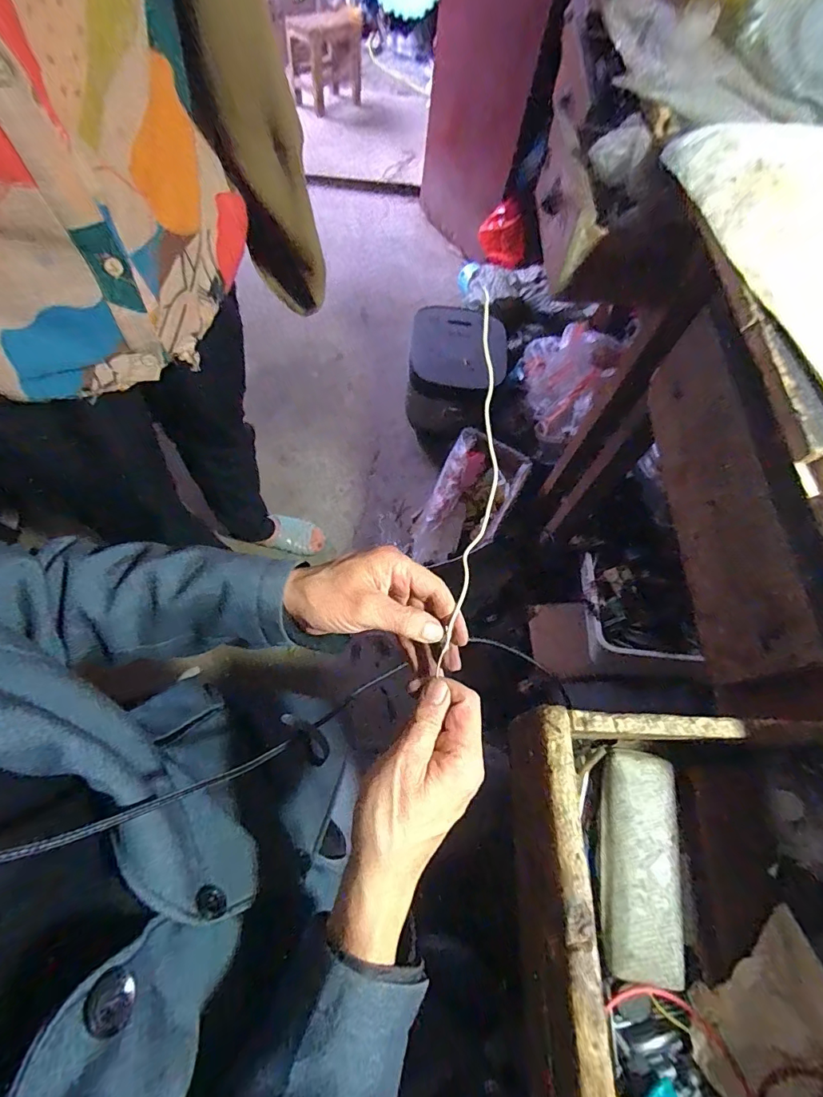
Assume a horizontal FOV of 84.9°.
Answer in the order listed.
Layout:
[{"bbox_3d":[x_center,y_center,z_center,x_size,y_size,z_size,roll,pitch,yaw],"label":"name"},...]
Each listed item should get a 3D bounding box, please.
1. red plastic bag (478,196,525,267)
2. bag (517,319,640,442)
[{"bbox_3d":[0.296,-1.023,1.463,0.102,0.136,0.173,-17,69,-11],"label":"red plastic bag"},{"bbox_3d":[0.386,-0.449,1.132,0.208,0.200,0.298,19,67,4],"label":"bag"}]

